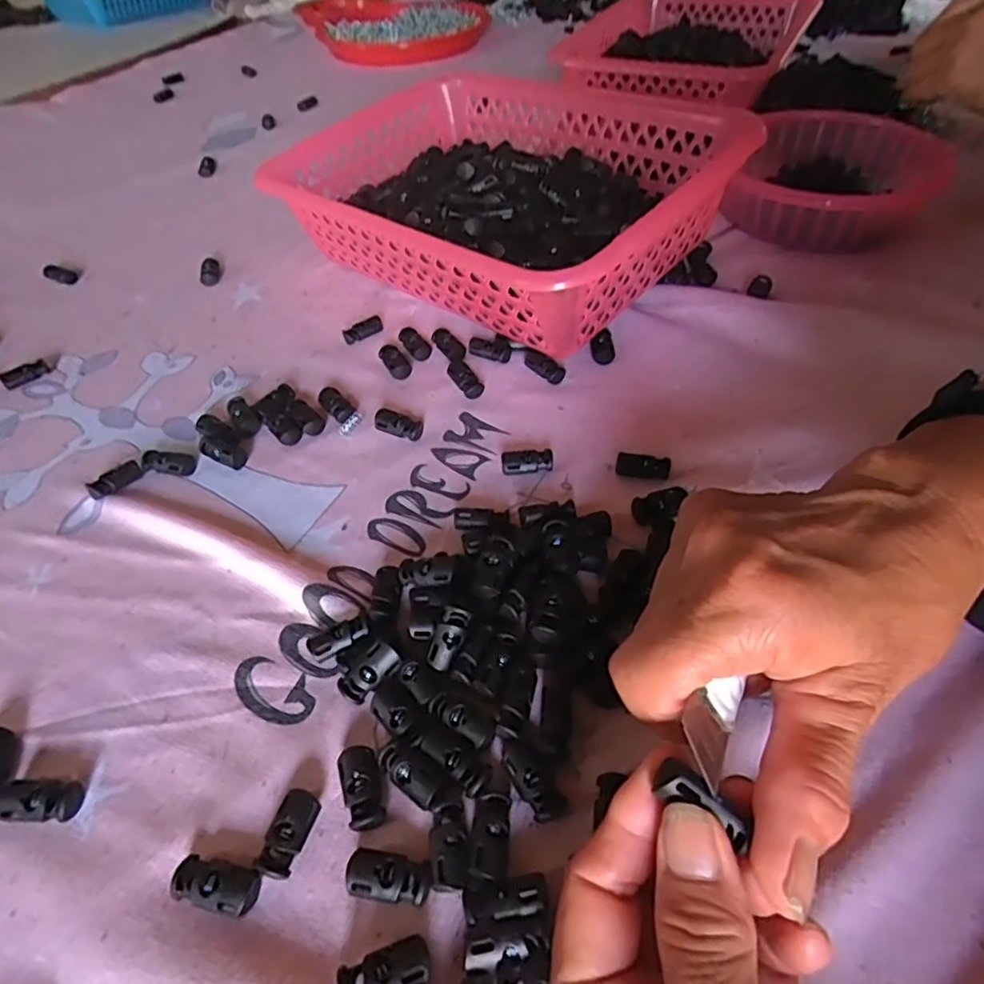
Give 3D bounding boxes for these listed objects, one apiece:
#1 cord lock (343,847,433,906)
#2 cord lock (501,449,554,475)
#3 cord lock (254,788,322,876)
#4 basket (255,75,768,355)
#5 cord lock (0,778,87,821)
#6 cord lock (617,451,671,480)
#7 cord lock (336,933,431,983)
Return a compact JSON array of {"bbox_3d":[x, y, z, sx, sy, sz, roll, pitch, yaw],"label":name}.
[{"bbox_3d":[-0.034,0.130,0.213,0.028,0.010,0.014,5,49,6],"label":"cord lock"},{"bbox_3d":[0.019,-0.016,0.341,0.028,0.008,0.014,-5,48,-2],"label":"cord lock"},{"bbox_3d":[-0.072,0.121,0.224,0.013,0.008,0.027,14,50,14],"label":"cord lock"},{"bbox_3d":[-0.001,-0.207,0.456,0.298,0.099,0.206,34,58,28],"label":"basket"},{"bbox_3d":[-0.168,0.115,0.236,0.030,0.007,0.015,1,48,4],"label":"cord lock"},{"bbox_3d":[0.080,-0.014,0.333,0.027,0.006,0.013,11,50,12],"label":"cord lock"},{"bbox_3d":[-0.033,0.148,0.194,0.027,0.011,0.013,-17,50,-12],"label":"cord lock"}]

